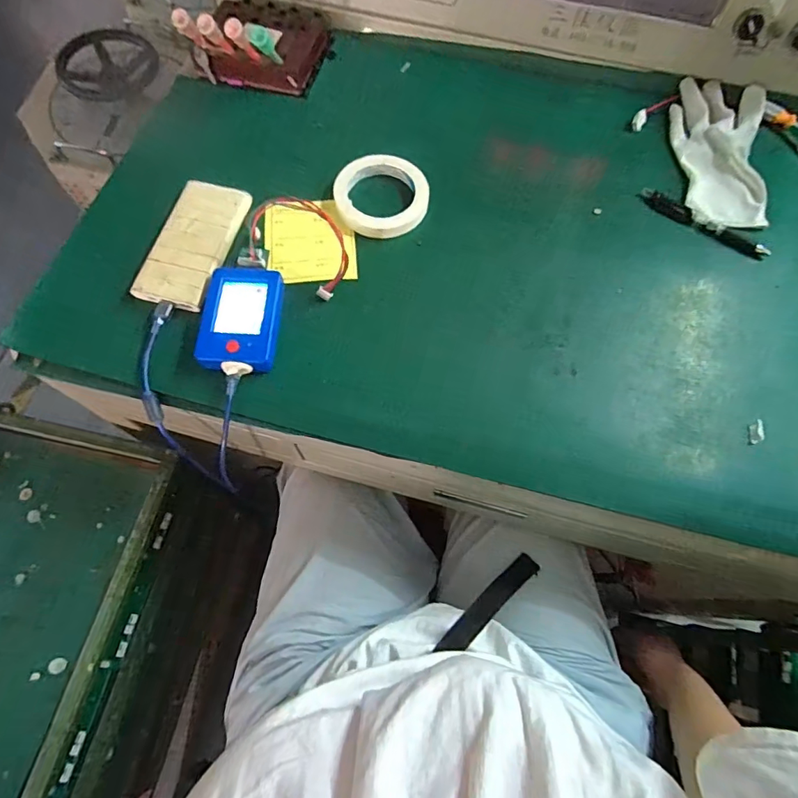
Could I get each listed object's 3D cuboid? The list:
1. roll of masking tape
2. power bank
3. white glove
[{"bbox_3d":[-0.019,-0.228,0.545,0.103,0.016,0.104,0,67,-1],"label":"roll of masking tape"},{"bbox_3d":[-0.213,-0.166,0.511,0.075,0.014,0.152,14,68,5],"label":"power bank"},{"bbox_3d":[0.380,-0.287,0.577,0.103,0.038,0.202,5,67,1],"label":"white glove"}]

